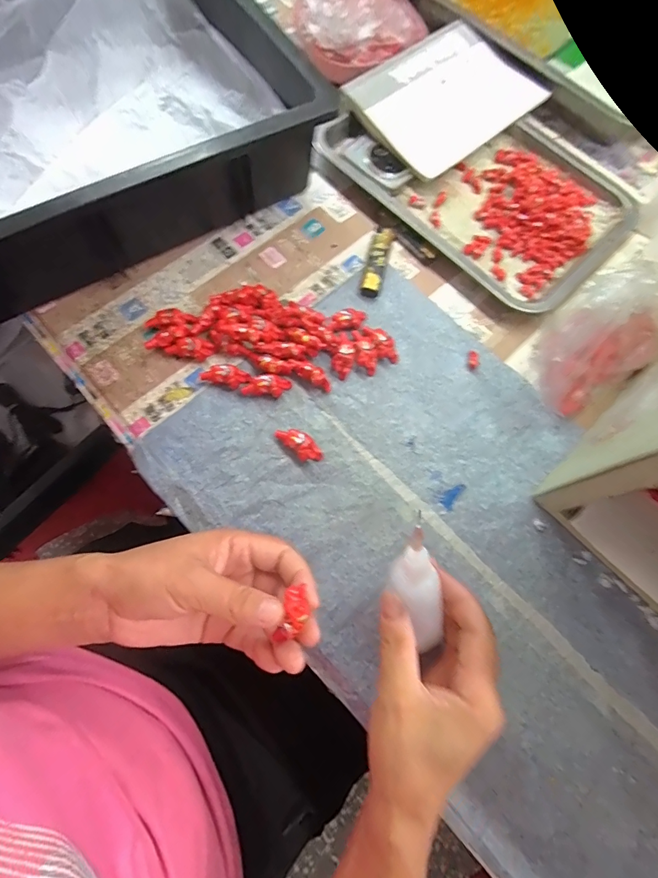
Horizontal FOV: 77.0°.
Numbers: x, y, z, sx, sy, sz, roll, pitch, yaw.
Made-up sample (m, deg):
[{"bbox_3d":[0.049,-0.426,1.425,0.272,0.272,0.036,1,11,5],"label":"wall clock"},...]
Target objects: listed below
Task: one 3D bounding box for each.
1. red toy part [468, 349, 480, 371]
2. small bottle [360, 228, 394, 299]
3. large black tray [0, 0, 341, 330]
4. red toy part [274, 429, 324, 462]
[{"bbox_3d":[0.134,-0.074,0.383,0.009,0.007,0.018,-2,74,-2],"label":"red toy part"},{"bbox_3d":[0.047,-0.174,0.406,0.019,0.012,0.078,15,72,1],"label":"small bottle"},{"bbox_3d":[-0.265,-0.279,0.372,0.449,0.097,0.322,-35,78,-13],"label":"large black tray"},{"bbox_3d":[-0.024,0.005,0.342,0.041,0.014,0.019,43,75,10],"label":"red toy part"}]

